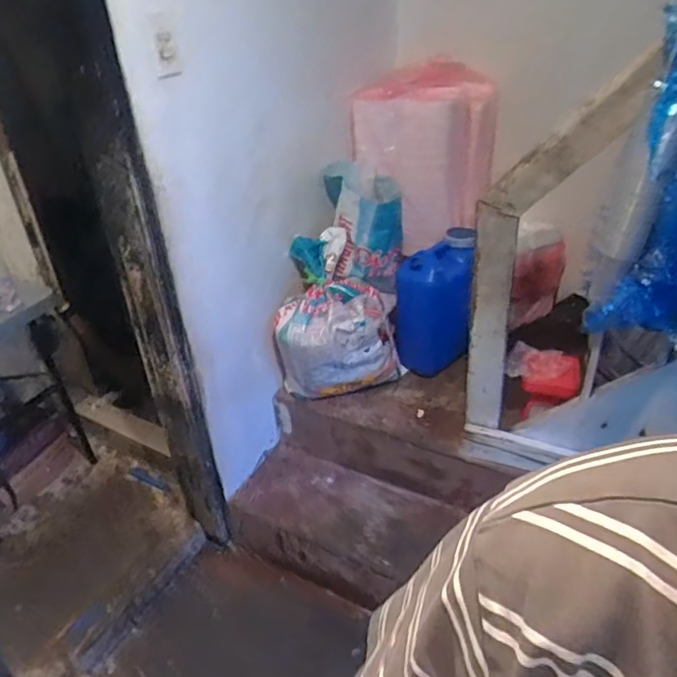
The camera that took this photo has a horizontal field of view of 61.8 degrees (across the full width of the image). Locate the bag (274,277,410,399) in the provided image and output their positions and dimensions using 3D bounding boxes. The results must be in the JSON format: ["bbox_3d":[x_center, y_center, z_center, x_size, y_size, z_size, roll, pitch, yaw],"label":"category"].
[{"bbox_3d":[0.008,-0.001,1.761,0.383,0.366,0.196,-9,32,-8],"label":"bag"}]

